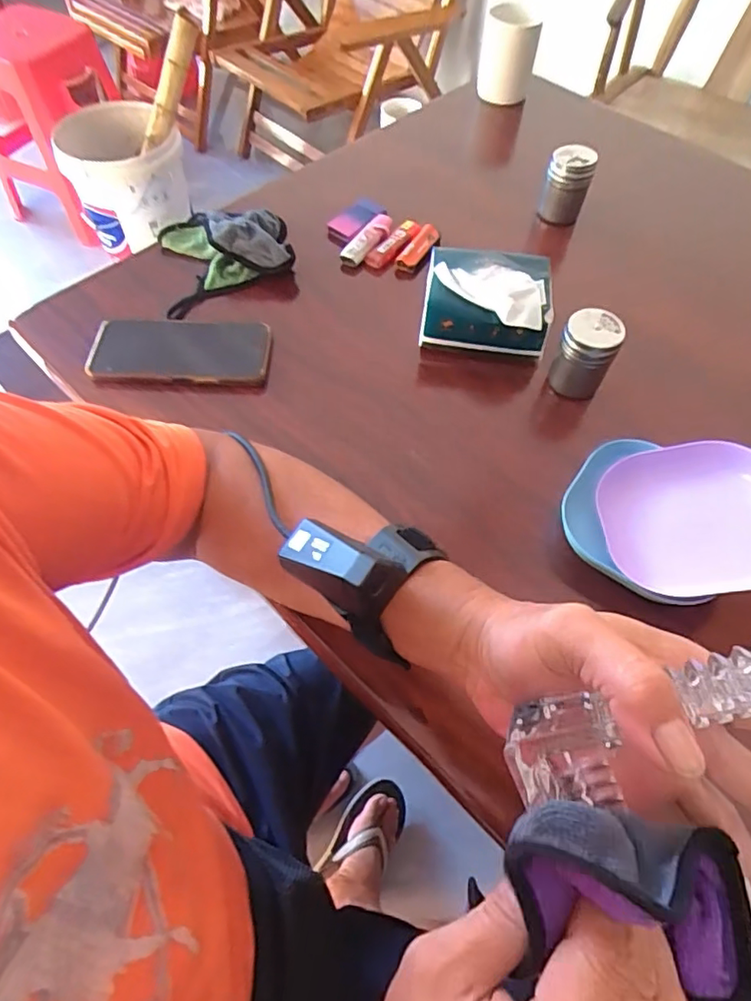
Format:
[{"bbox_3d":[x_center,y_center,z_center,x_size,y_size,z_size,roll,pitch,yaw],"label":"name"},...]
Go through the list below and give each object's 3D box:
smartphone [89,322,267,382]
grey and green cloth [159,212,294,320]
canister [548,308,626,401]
[{"bbox_3d":[-0.186,-0.146,0.540,0.164,0.008,0.074,2,59,0],"label":"smartphone"},{"bbox_3d":[-0.162,-0.274,0.612,0.142,0.046,0.151,-13,60,-9],"label":"grey and green cloth"},{"bbox_3d":[0.193,-0.130,0.526,0.049,0.084,0.042,28,62,15],"label":"canister"}]

